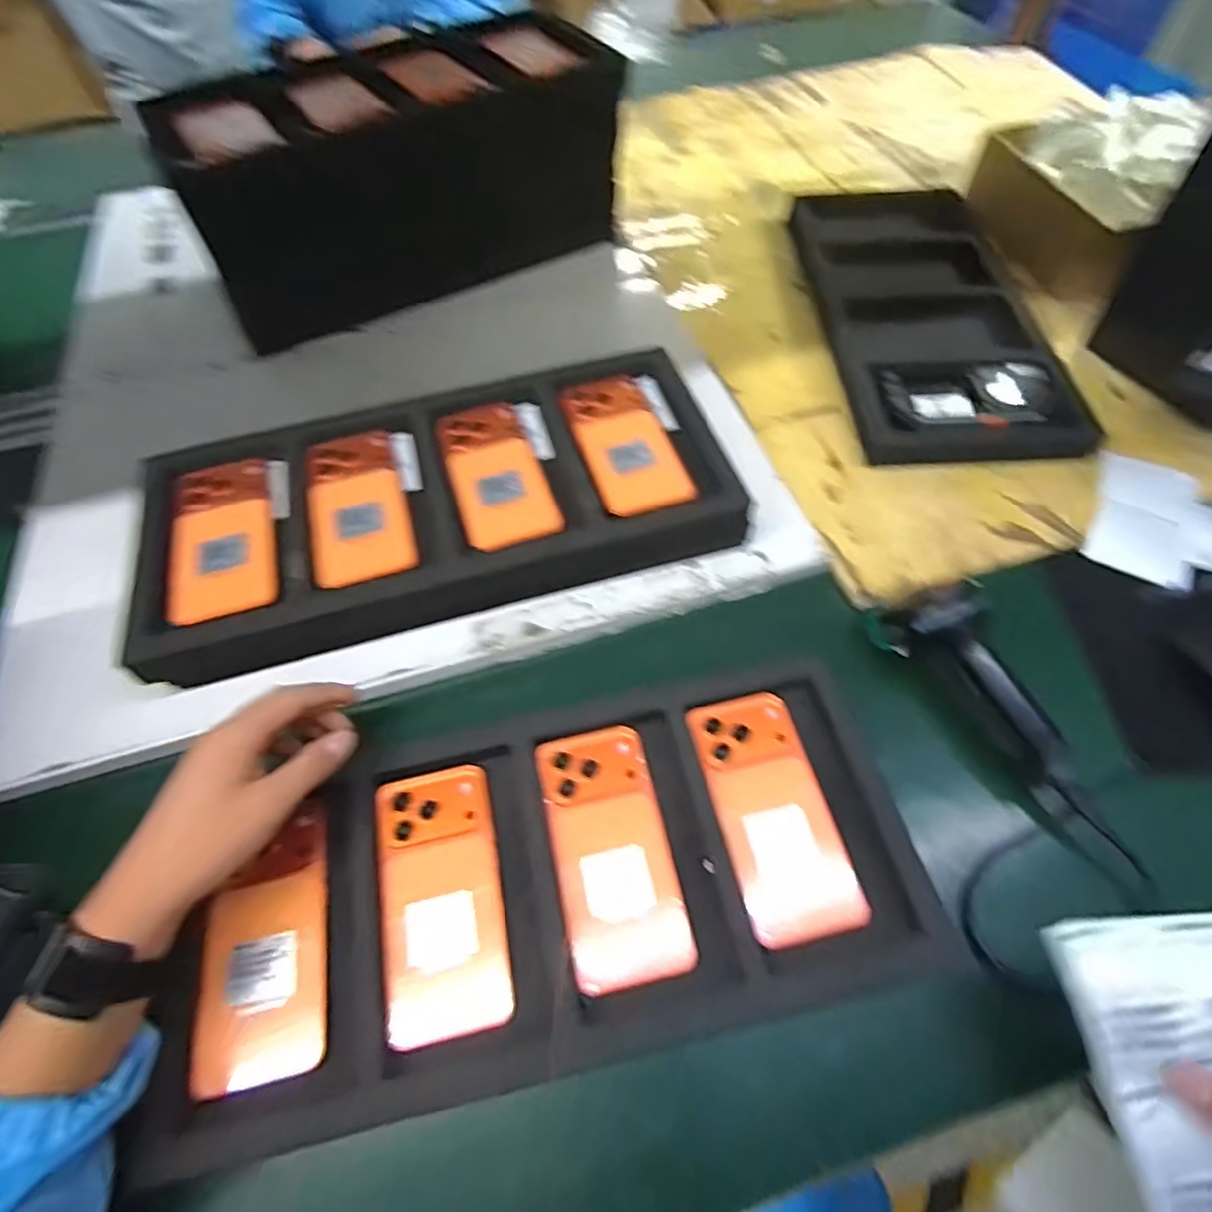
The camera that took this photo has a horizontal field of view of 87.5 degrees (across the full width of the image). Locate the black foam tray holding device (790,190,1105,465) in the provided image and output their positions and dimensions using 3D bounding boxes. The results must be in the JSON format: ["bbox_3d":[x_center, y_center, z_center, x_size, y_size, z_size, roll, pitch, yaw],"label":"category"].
[{"bbox_3d":[0.358,-0.347,0.730,0.223,0.033,0.471,-1,59,1],"label":"black foam tray holding device"}]

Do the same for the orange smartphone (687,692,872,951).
[{"bbox_3d":[0.115,0.141,0.443,0.074,0.006,0.165,-12,60,-6],"label":"orange smartphone"}]

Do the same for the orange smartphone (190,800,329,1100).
[{"bbox_3d":[-0.220,0.216,0.410,0.076,0.007,0.152,-10,59,-5],"label":"orange smartphone"}]

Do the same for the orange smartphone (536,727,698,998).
[{"bbox_3d":[0.003,0.166,0.433,0.074,0.005,0.165,-12,60,-6],"label":"orange smartphone"}]

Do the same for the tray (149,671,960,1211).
[{"bbox_3d":[-0.037,0.175,0.426,0.480,0.019,0.229,-14,60,-7],"label":"tray"}]

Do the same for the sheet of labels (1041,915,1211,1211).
[{"bbox_3d":[0.290,0.234,0.307,0.088,0.024,0.147,-13,74,14],"label":"sheet of labels"}]

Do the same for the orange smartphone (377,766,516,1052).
[{"bbox_3d":[-0.109,0.191,0.421,0.075,0.009,0.162,-11,59,-5],"label":"orange smartphone"}]

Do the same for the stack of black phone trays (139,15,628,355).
[{"bbox_3d":[-0.228,-0.484,0.752,0.475,0.214,0.168,-29,63,-15],"label":"stack of black phone trays"}]

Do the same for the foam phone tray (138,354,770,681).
[{"bbox_3d":[-0.139,-0.087,0.562,0.486,0.064,0.239,-14,60,-7],"label":"foam phone tray"}]

